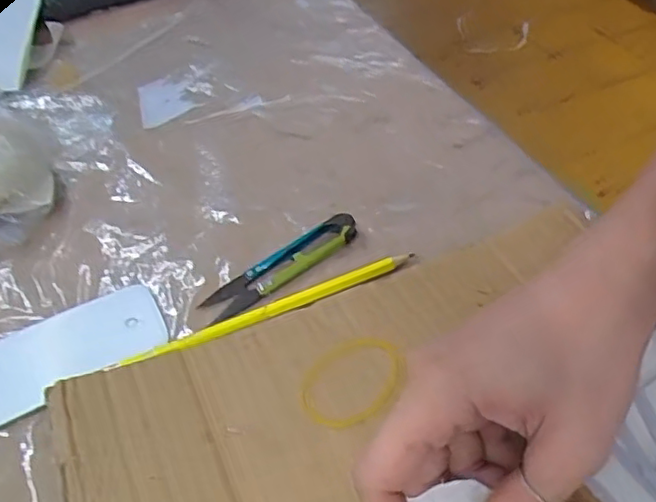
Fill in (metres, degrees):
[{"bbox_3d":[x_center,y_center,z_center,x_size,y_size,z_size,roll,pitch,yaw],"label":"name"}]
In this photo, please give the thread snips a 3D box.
[{"bbox_3d":[-0.026,0.005,0.350,0.093,0.008,0.023,-30,51,-21],"label":"thread snips"}]

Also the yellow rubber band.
[{"bbox_3d":[0.012,0.059,0.298,0.052,0.004,0.040,-27,49,-18],"label":"yellow rubber band"}]

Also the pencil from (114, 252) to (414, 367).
[{"bbox_3d":[-0.028,0.029,0.329,0.156,0.005,0.010,-19,47,-12],"label":"pencil"}]

